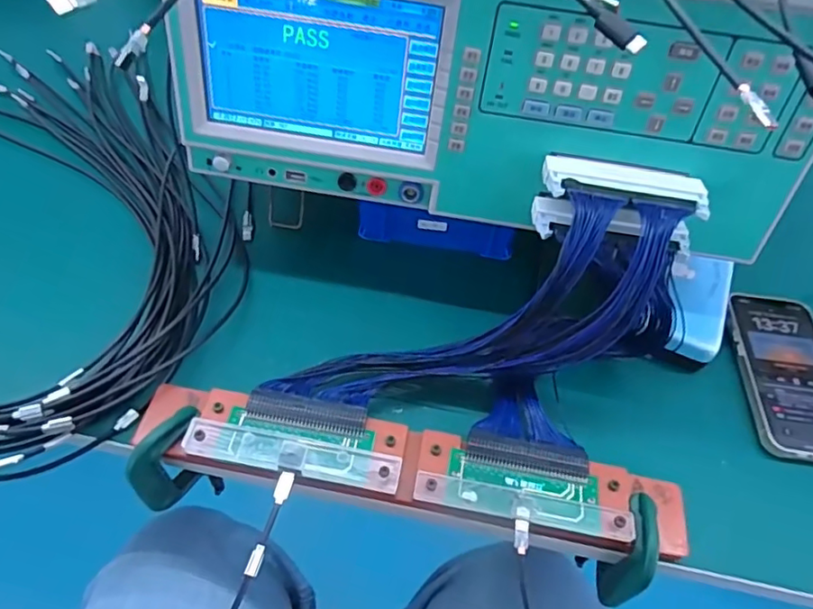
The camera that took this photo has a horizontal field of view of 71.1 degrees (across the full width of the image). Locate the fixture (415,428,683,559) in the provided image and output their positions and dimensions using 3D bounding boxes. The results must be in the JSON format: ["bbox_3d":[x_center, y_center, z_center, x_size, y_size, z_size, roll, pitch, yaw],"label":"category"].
[{"bbox_3d":[0.096,0.122,0.375,0.176,0.018,0.058,12,53,3],"label":"fixture"}]

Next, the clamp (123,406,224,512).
[{"bbox_3d":[-0.163,0.123,0.414,0.014,0.129,0.059,24,55,12],"label":"clamp"}]

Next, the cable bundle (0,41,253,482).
[{"bbox_3d":[-0.379,-0.103,0.494,0.541,0.024,0.424,14,53,5],"label":"cable bundle"}]

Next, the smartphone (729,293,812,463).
[{"bbox_3d":[0.307,0.055,0.454,0.076,0.011,0.147,9,53,1],"label":"smartphone"}]

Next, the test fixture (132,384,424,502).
[{"bbox_3d":[-0.085,0.087,0.380,0.186,0.022,0.056,10,53,2],"label":"test fixture"}]

